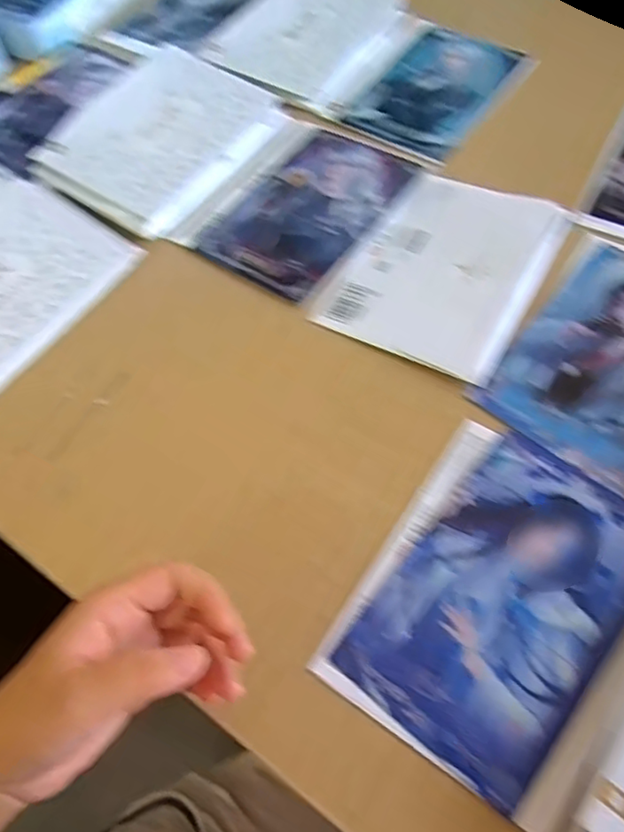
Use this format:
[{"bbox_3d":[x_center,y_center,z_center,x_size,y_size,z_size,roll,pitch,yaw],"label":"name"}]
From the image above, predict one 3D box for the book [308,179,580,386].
[{"bbox_3d":[0.097,-0.109,0.438,0.128,0.008,0.170,26,65,17],"label":"book"}]

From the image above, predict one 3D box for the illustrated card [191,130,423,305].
[{"bbox_3d":[-0.002,-0.166,0.484,0.109,0.006,0.170,31,66,23],"label":"illustrated card"}]

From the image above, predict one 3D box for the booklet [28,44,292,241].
[{"bbox_3d":[-0.126,-0.240,0.514,0.141,0.017,0.190,33,67,9],"label":"booklet"}]

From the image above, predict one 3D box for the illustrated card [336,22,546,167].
[{"bbox_3d":[0.117,-0.301,0.555,0.113,0.008,0.181,32,67,19],"label":"illustrated card"}]

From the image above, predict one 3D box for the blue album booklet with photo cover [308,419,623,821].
[{"bbox_3d":[0.099,0.093,0.324,0.122,0.005,0.174,30,66,21],"label":"blue album booklet with photo cover"}]

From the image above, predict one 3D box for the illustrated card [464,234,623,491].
[{"bbox_3d":[0.195,-0.045,0.391,0.109,0.009,0.173,33,68,22],"label":"illustrated card"}]

